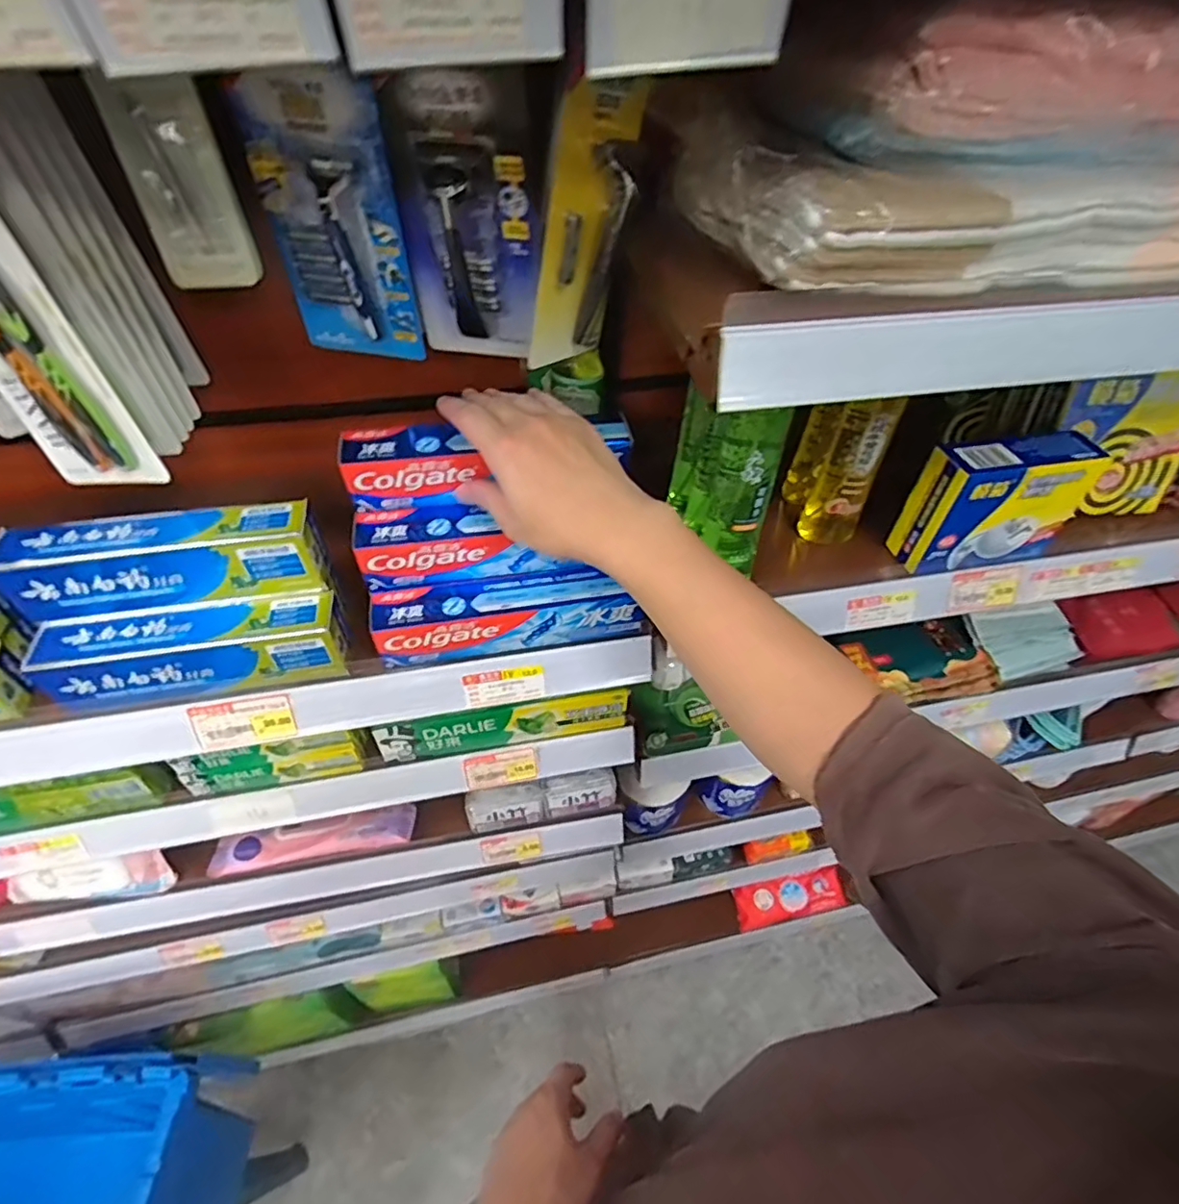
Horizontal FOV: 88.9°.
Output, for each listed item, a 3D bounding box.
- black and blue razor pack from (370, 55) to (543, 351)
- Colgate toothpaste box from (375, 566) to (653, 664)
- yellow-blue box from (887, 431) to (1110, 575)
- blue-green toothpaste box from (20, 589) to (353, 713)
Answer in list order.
[{"bbox_3d":[-0.083,-0.245,0.411,0.095,0.182,0.033,8,58,3],"label":"black and blue razor pack"},{"bbox_3d":[-0.062,0.008,0.471,0.198,0.048,0.041,-8,50,-9],"label":"Colgate toothpaste box"},{"bbox_3d":[0.334,-0.081,0.493,0.132,0.104,0.041,-7,50,-8],"label":"yellow-blue box"},{"bbox_3d":[-0.278,0.034,0.432,0.190,0.049,0.044,-9,50,-9],"label":"blue-green toothpaste box"}]

